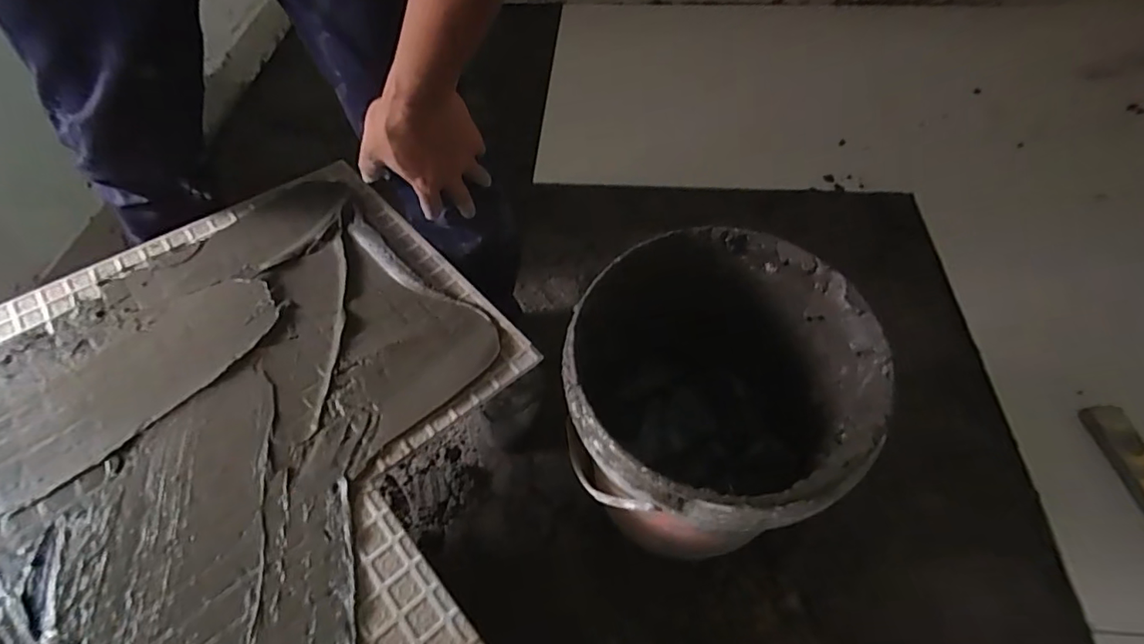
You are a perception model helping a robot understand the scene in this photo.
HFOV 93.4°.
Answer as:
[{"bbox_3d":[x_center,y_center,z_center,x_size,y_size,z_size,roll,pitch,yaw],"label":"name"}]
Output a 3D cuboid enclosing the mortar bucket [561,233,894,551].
[{"bbox_3d":[0.162,0.113,0.656,0.287,0.358,0.350,38,65,24],"label":"mortar bucket"}]

